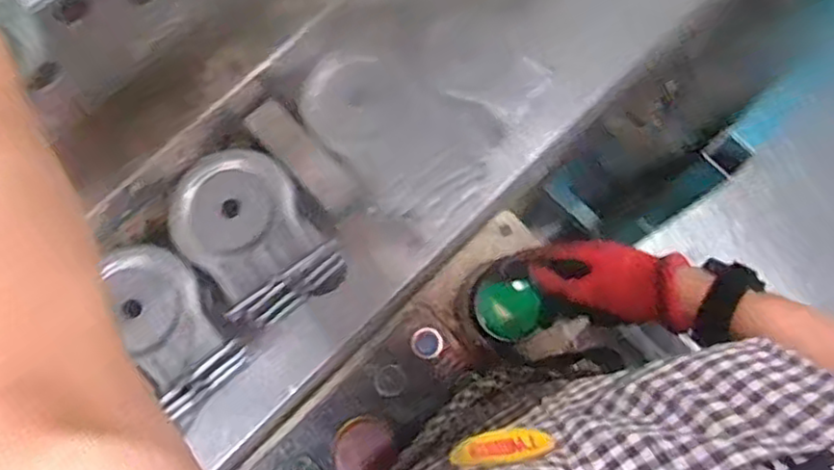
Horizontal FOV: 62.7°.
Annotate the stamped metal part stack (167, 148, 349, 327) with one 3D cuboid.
[{"bbox_3d":[-0.135,0.003,0.581,0.102,0.095,0.126,-36,80,-8],"label":"stamped metal part stack"}]

